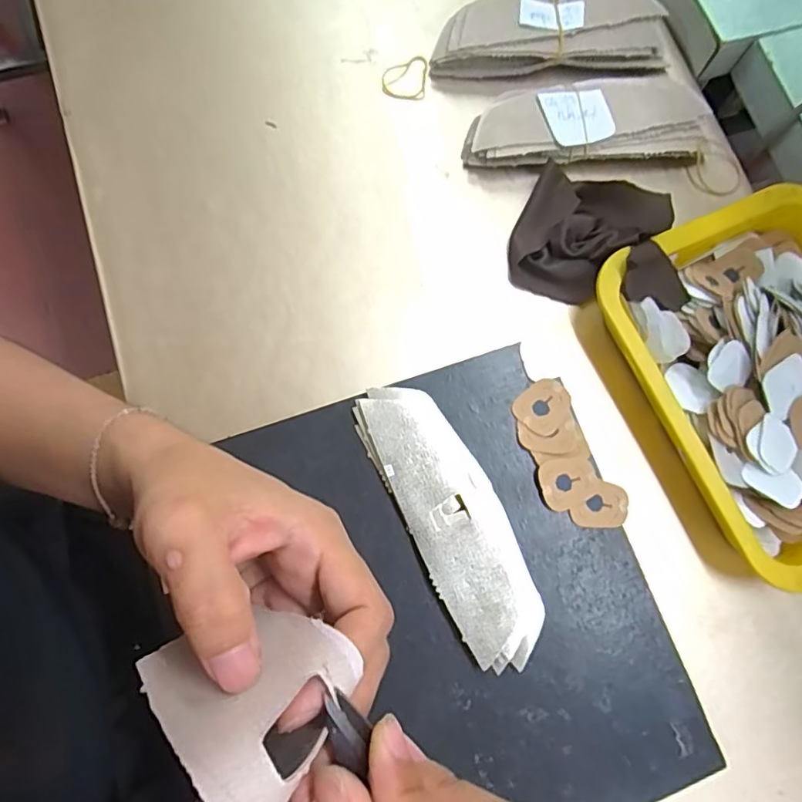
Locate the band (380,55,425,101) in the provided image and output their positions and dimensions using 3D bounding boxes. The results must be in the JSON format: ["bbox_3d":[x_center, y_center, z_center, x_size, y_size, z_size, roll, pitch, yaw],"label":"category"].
[{"bbox_3d":[0.002,-0.276,0.468,0.037,0.005,0.040,3,77,-1],"label":"band"}]

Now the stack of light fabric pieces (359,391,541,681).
[{"bbox_3d":[0.034,0.076,0.361,0.061,0.013,0.190,-26,79,-7],"label":"stack of light fabric pieces"}]

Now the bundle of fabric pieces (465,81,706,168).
[{"bbox_3d":[0.149,-0.224,0.446,0.192,0.032,0.065,-6,78,-3],"label":"bundle of fabric pieces"}]

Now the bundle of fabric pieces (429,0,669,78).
[{"bbox_3d":[0.125,-0.315,0.464,0.199,0.035,0.071,-4,77,-2],"label":"bundle of fabric pieces"}]

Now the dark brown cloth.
[{"bbox_3d":[0.153,-0.128,0.421,0.124,0.040,0.108,16,77,2],"label":"dark brown cloth"}]

